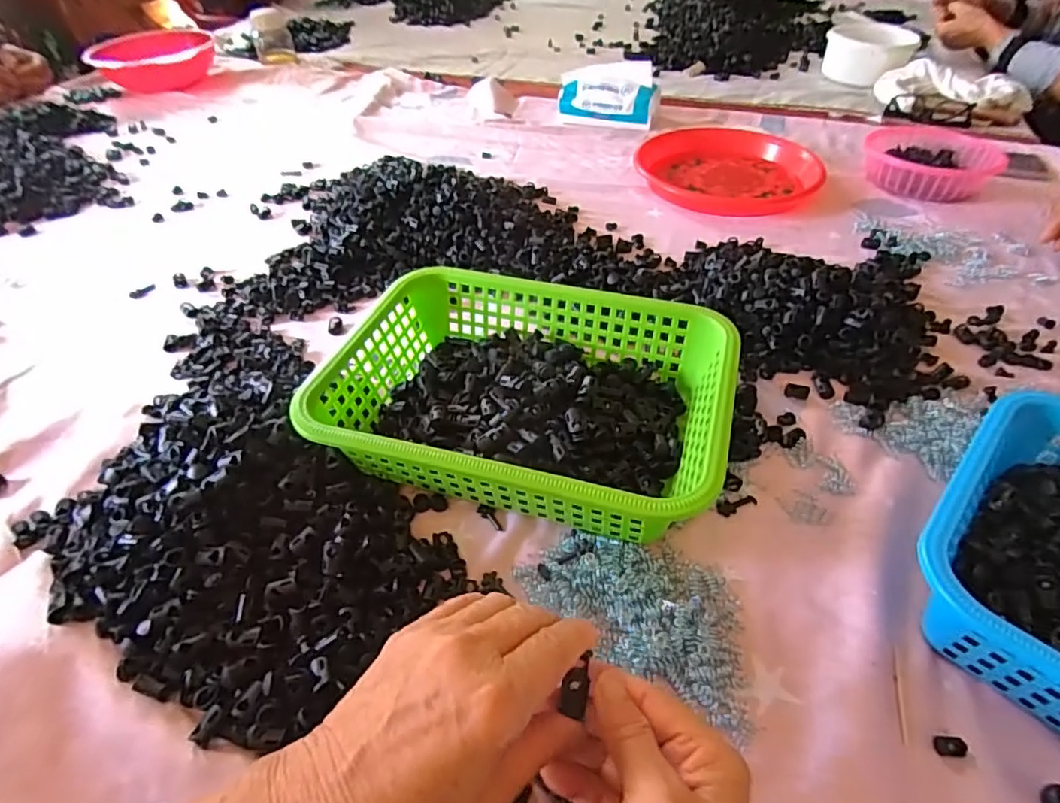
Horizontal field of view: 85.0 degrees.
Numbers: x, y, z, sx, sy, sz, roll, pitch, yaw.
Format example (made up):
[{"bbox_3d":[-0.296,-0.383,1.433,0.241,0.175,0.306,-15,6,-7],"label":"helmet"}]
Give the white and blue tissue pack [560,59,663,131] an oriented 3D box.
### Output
[{"bbox_3d":[0.130,-0.510,0.967,0.165,0.077,0.083,12,47,12],"label":"white and blue tissue pack"}]

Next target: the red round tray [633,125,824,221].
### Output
[{"bbox_3d":[0.272,-0.333,0.813,0.210,0.037,0.217,0,46,0],"label":"red round tray"}]

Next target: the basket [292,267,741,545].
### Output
[{"bbox_3d":[-0.001,-0.007,0.458,0.292,0.071,0.208,12,47,12],"label":"basket"}]

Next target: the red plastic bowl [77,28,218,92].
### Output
[{"bbox_3d":[-0.756,-0.695,1.174,0.215,0.068,0.215,-20,49,-17],"label":"red plastic bowl"}]

